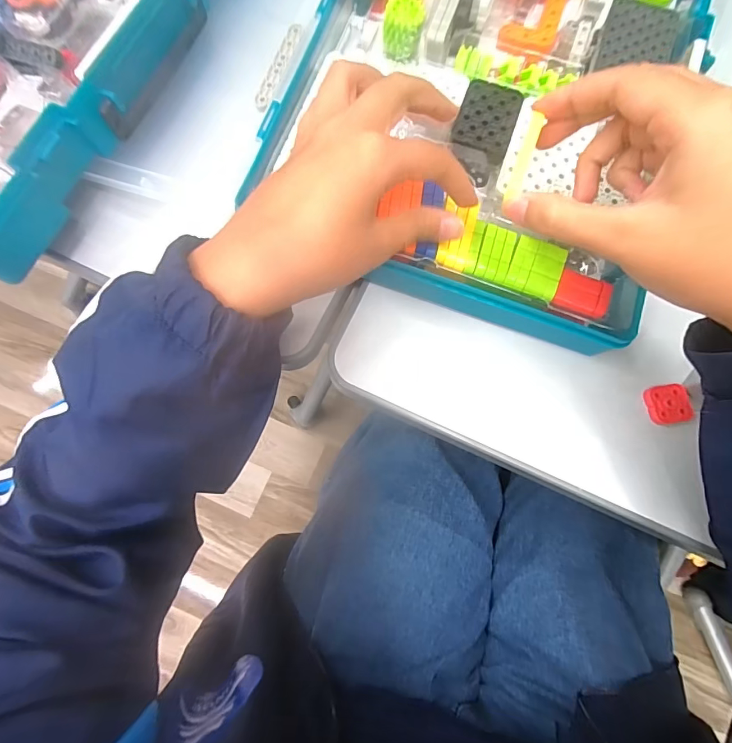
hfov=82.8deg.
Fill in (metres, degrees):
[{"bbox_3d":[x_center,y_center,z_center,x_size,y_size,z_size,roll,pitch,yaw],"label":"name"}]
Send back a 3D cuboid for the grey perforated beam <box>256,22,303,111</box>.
[{"bbox_3d":[-0.062,-0.217,0.295,0.009,0.007,0.073,19,76,3],"label":"grey perforated beam"}]

